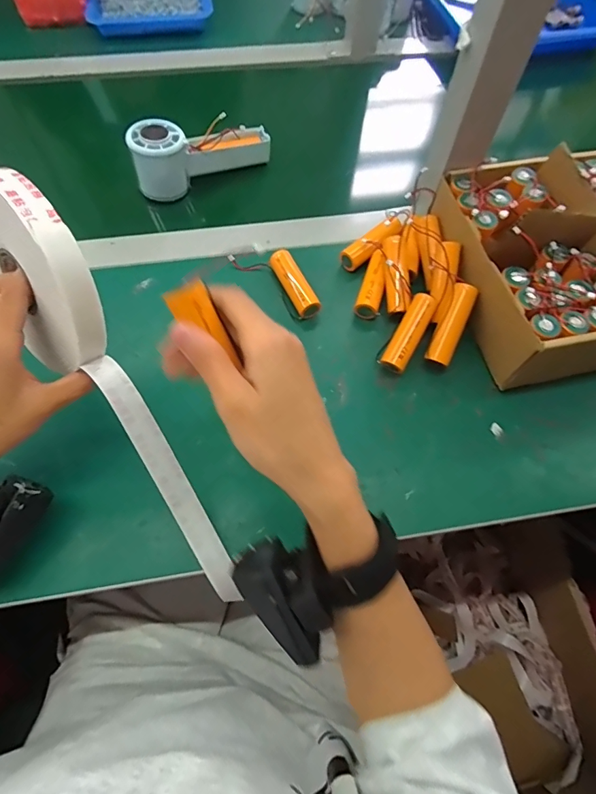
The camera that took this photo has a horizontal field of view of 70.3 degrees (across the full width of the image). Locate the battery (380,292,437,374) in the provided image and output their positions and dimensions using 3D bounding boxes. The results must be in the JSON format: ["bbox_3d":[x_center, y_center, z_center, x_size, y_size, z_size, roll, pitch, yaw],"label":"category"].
[{"bbox_3d":[0.099,-0.057,0.376,0.022,0.015,0.072,27,88,11],"label":"battery"}]

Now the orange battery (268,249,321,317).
[{"bbox_3d":[-0.004,-0.111,0.416,0.024,0.025,0.072,-23,66,-12],"label":"orange battery"}]

